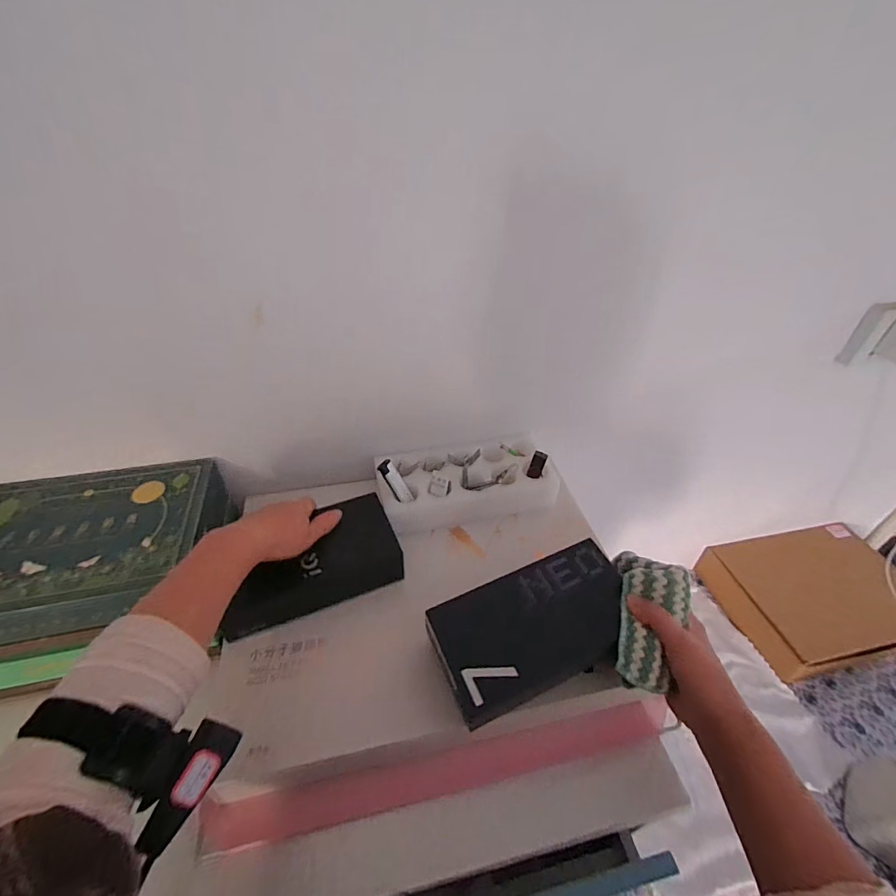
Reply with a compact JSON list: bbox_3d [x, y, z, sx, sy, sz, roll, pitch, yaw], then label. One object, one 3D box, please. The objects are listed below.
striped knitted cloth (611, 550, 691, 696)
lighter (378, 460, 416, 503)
[{"bbox_3d":[0.180,0.152,0.394,0.057,0.044,0.118,15,59,14],"label":"striped knitted cloth"},{"bbox_3d":[-0.061,0.041,0.521,0.008,0.058,0.020,-16,22,47],"label":"lighter"}]

